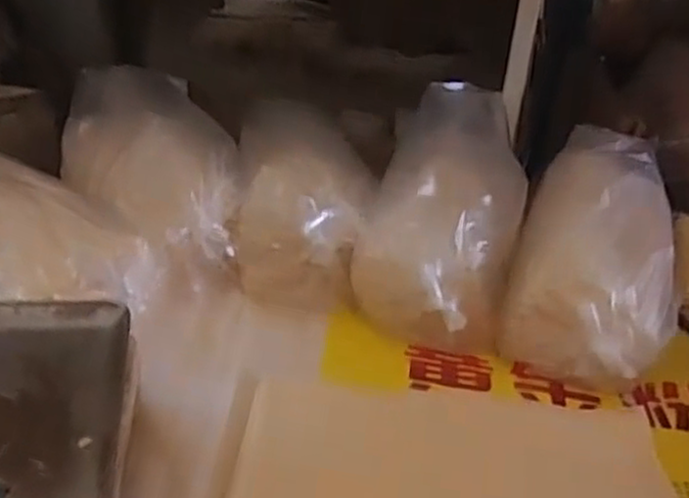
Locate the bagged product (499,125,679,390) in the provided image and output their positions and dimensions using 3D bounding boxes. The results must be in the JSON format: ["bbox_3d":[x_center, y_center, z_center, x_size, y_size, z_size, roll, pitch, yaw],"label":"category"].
[{"bbox_3d":[0.255,-0.016,0.756,0.148,0.102,0.316,13,50,15],"label":"bagged product"}]

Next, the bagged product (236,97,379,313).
[{"bbox_3d":[-0.040,-0.047,0.798,0.141,0.127,0.213,3,30,-3],"label":"bagged product"}]

